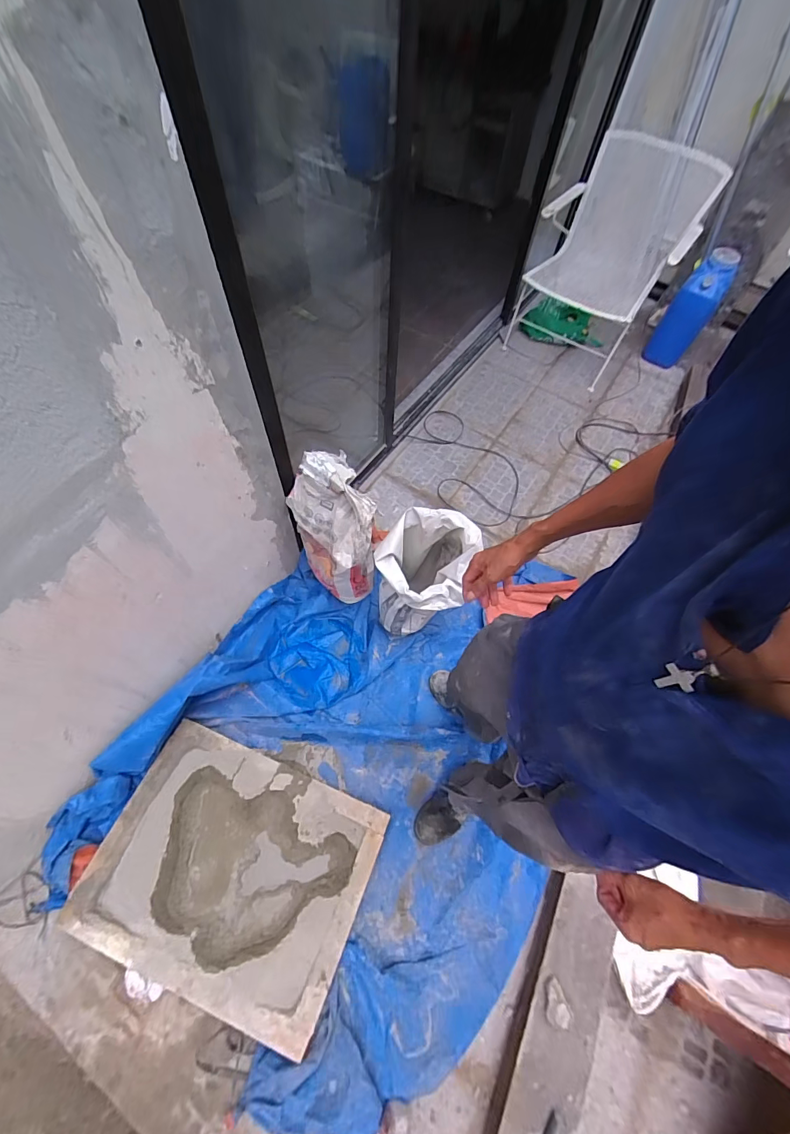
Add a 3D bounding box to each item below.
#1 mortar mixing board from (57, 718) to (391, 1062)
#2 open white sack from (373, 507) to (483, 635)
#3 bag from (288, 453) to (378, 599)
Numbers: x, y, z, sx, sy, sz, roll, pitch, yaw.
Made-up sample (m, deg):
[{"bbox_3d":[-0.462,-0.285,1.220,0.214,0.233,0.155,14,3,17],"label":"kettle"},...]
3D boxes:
[{"bbox_3d":[-0.407,0.758,1.083,0.641,0.087,0.488,21,63,8],"label":"mortar mixing board"},{"bbox_3d":[0.089,0.003,1.309,0.281,0.425,0.297,-3,62,-5],"label":"open white sack"},{"bbox_3d":[-0.177,-0.094,1.259,0.167,0.511,0.256,-28,67,-17],"label":"bag"}]

